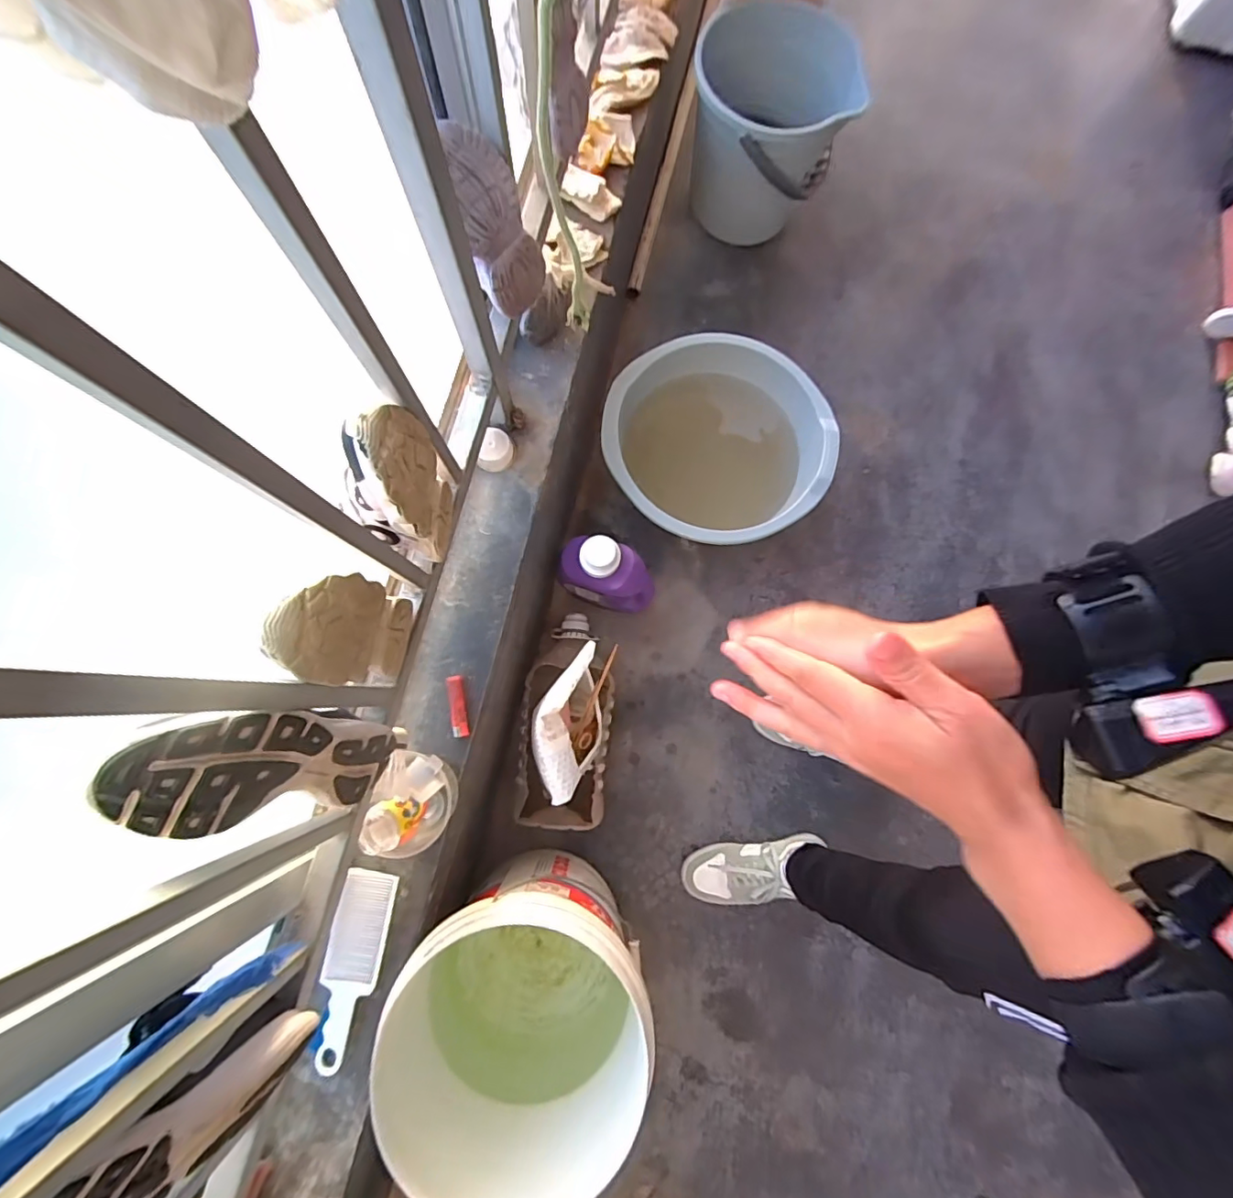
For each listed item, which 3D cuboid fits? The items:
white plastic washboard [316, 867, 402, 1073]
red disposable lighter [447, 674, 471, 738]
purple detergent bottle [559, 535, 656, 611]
[{"bbox_3d":[-0.316,0.439,0.643,0.062,0.014,0.214,12,82,-14],"label":"white plastic washboard"},{"bbox_3d":[-0.210,0.142,0.712,0.021,0.007,0.081,-5,72,-22],"label":"red disposable lighter"},{"bbox_3d":[-0.013,-0.039,0.910,0.161,0.253,0.073,17,79,1],"label":"purple detergent bottle"}]

